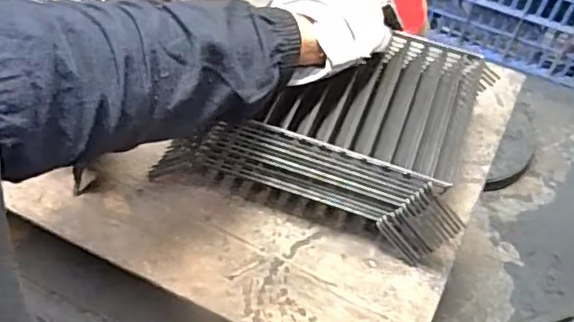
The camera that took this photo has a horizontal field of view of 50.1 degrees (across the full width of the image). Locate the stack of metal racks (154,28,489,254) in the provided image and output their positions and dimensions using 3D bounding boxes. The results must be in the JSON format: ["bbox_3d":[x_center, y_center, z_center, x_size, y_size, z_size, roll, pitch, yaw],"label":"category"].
[{"bbox_3d":[0.051,-0.049,0.661,0.296,0.101,0.218,17,53,9],"label":"stack of metal racks"}]

